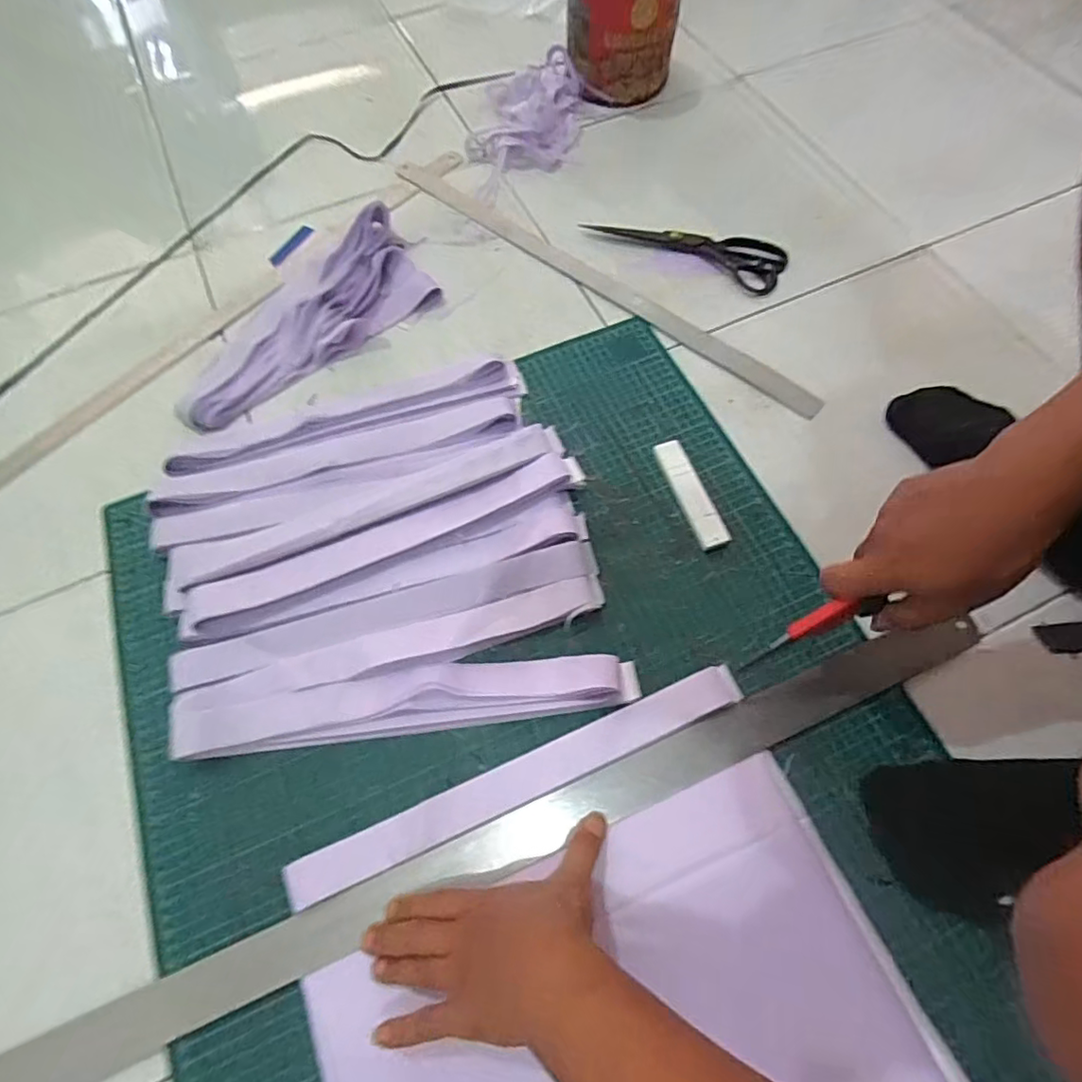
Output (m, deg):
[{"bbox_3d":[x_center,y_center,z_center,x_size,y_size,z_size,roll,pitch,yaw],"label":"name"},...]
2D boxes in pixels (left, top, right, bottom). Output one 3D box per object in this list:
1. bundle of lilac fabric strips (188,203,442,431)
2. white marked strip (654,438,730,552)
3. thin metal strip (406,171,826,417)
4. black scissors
[{"bbox_3d":[-0.275,-0.262,0.652,0.310,0.028,0.158,-37,70,-14],"label":"bundle of lilac fabric strips"},{"bbox_3d":[0.146,-0.047,0.559,0.028,0.011,0.117,-19,67,-7],"label":"white marked strip"},{"bbox_3d":[0.053,-0.316,0.686,0.614,0.008,0.026,36,72,16],"label":"thin metal strip"},{"bbox_3d":[0.175,-0.361,0.691,0.233,0.010,0.074,26,69,12],"label":"black scissors"}]

